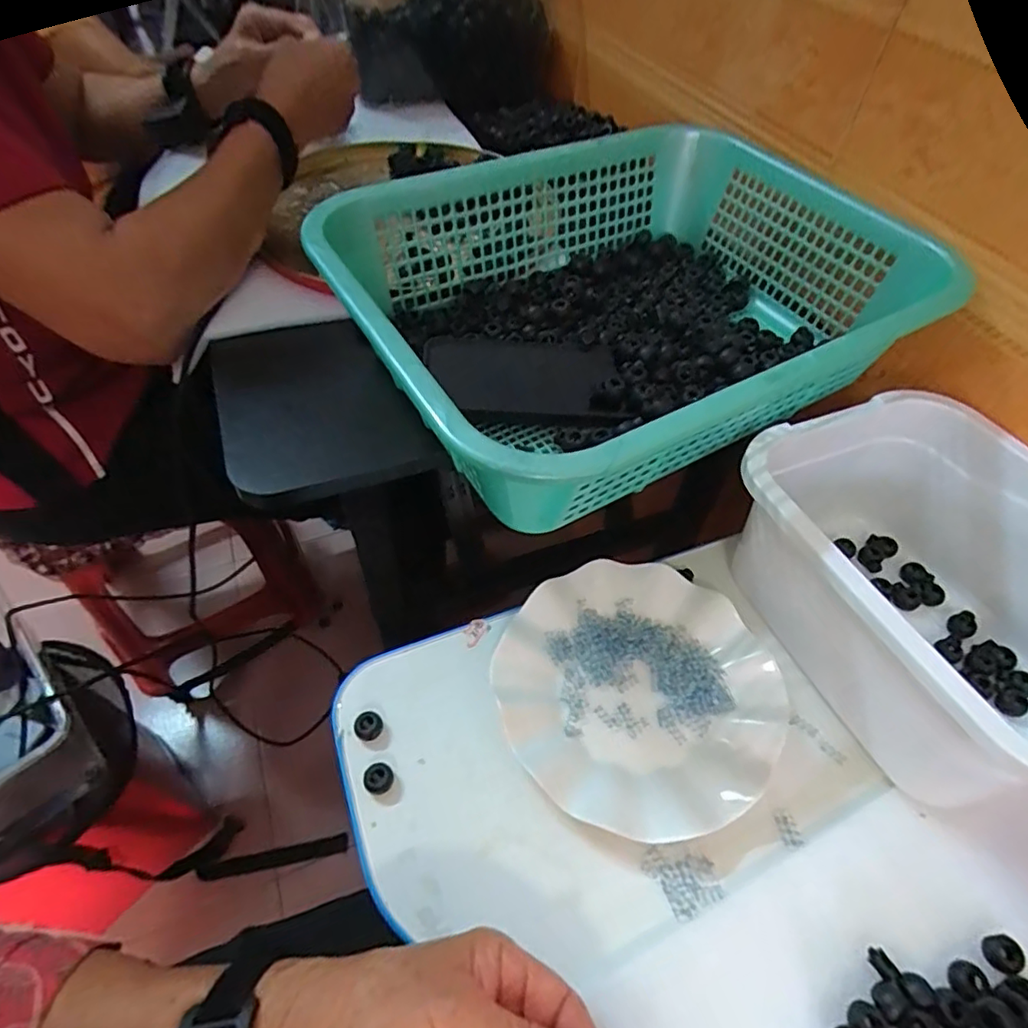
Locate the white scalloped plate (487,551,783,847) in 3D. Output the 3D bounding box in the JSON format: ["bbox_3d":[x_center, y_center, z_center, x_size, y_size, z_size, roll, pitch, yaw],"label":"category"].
[{"bbox_3d":[0.082,0.114,0.396,0.178,0.017,0.177,1,52,-1],"label":"white scalloped plate"}]

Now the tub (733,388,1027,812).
[{"bbox_3d":[0.273,0.051,0.388,0.188,0.124,0.248,-20,55,-13],"label":"tub"}]

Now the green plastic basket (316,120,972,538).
[{"bbox_3d":[0.084,-0.154,0.430,0.391,0.106,0.294,-24,57,-19],"label":"green plastic basket"}]

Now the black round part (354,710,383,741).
[{"bbox_3d":[-0.095,0.138,0.383,0.017,0.010,0.018,1,52,-1],"label":"black round part"}]

